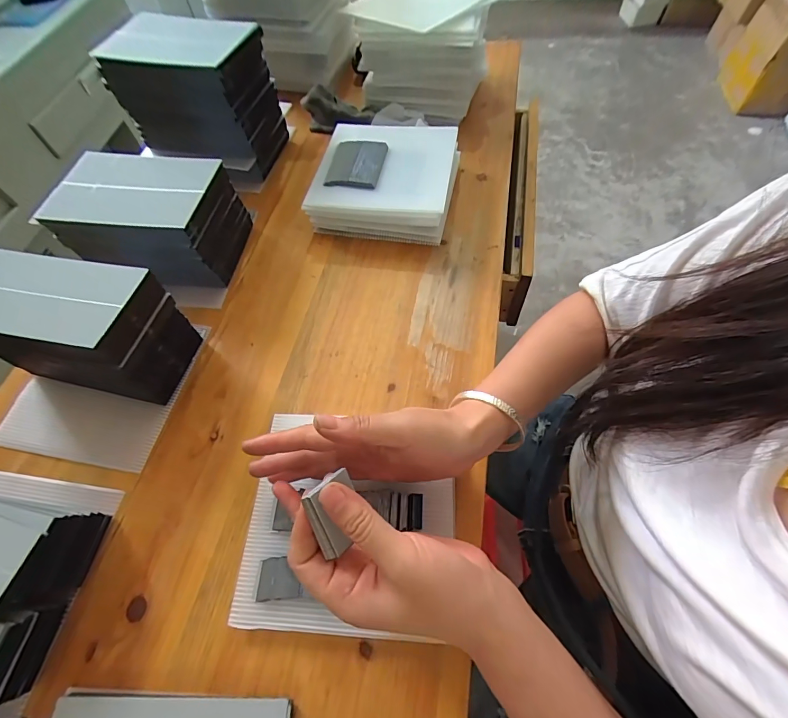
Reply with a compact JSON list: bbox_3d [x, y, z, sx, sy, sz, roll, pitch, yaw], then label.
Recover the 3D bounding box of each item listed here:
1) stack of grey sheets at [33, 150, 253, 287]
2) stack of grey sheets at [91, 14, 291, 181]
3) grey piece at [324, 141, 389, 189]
[{"bbox_3d":[-0.265,-0.152,0.435,0.160,0.099,0.109,4,60,5],"label":"stack of grey sheets"},{"bbox_3d":[-0.246,-0.333,0.510,0.154,0.152,0.118,12,61,10],"label":"stack of grey sheets"},{"bbox_3d":[-0.044,-0.235,0.462,0.062,0.007,0.079,7,61,7],"label":"grey piece"}]

